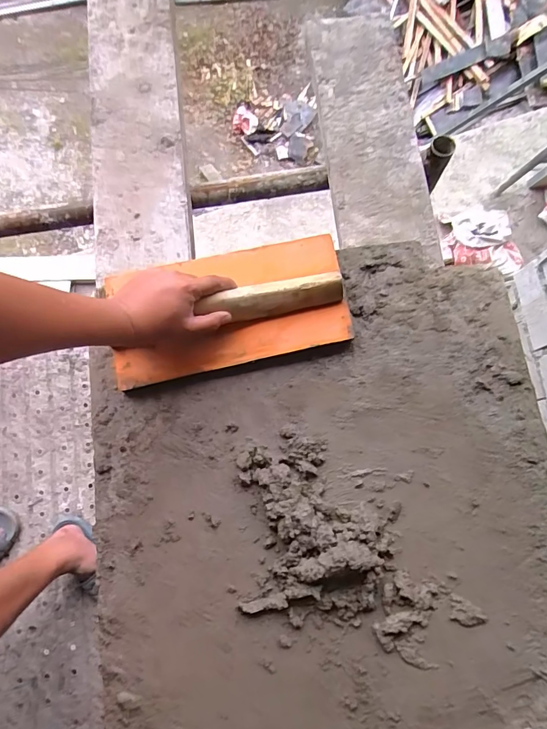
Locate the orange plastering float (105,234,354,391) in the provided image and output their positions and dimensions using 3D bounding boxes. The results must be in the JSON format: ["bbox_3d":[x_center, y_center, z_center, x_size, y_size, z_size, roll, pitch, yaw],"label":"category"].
[{"bbox_3d":[-0.064,-0.079,0.582,0.321,0.053,0.160,-10,79,-3],"label":"orange plastering float"}]

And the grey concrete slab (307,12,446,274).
[{"bbox_3d":[0.158,-0.383,0.712,0.151,0.029,0.458,-7,78,0],"label":"grey concrete slab"}]

